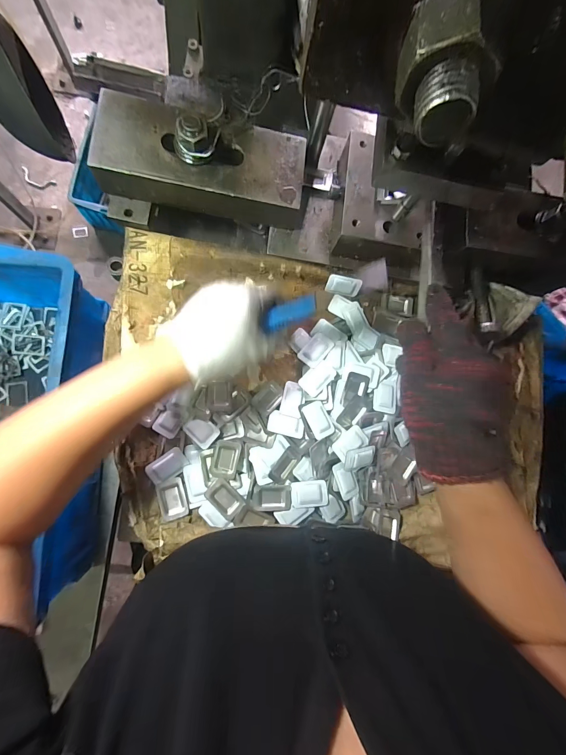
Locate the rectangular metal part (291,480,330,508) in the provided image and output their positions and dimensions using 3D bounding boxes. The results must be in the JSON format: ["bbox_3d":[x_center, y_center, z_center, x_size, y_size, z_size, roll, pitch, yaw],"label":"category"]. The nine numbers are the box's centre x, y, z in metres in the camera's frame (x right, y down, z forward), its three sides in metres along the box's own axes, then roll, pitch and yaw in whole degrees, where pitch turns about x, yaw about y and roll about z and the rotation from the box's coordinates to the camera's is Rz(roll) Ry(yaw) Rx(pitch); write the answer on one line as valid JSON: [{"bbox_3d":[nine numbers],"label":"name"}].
[{"bbox_3d":[0.029,0.127,0.342,0.040,0.006,0.028,-3,85,-9],"label":"rectangular metal part"}]

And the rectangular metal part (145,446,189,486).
[{"bbox_3d":[-0.121,0.093,0.330,0.038,0.007,0.026,-35,91,-10],"label":"rectangular metal part"}]

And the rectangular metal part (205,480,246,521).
[{"bbox_3d":[-0.061,0.128,0.330,0.025,0.005,0.040,-42,92,-10],"label":"rectangular metal part"}]

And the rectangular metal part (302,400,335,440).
[{"bbox_3d":[0.040,0.047,0.351,0.026,0.010,0.042,-24,89,-10],"label":"rectangular metal part"}]

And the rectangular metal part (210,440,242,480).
[{"bbox_3d":[-0.061,0.088,0.334,0.028,0.005,0.039,12,83,-7],"label":"rectangular metal part"}]

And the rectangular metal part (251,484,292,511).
[{"bbox_3d":[-0.012,0.129,0.334,0.041,0.004,0.026,4,84,-8],"label":"rectangular metal part"}]

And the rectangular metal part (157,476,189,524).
[{"bbox_3d":[-0.115,0.127,0.326,0.026,0.010,0.040,-12,86,-10],"label":"rectangular metal part"}]

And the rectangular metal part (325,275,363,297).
[{"bbox_3d":[0.072,-0.108,0.372,0.041,0.023,0.005,10,49,-11],"label":"rectangular metal part"}]

